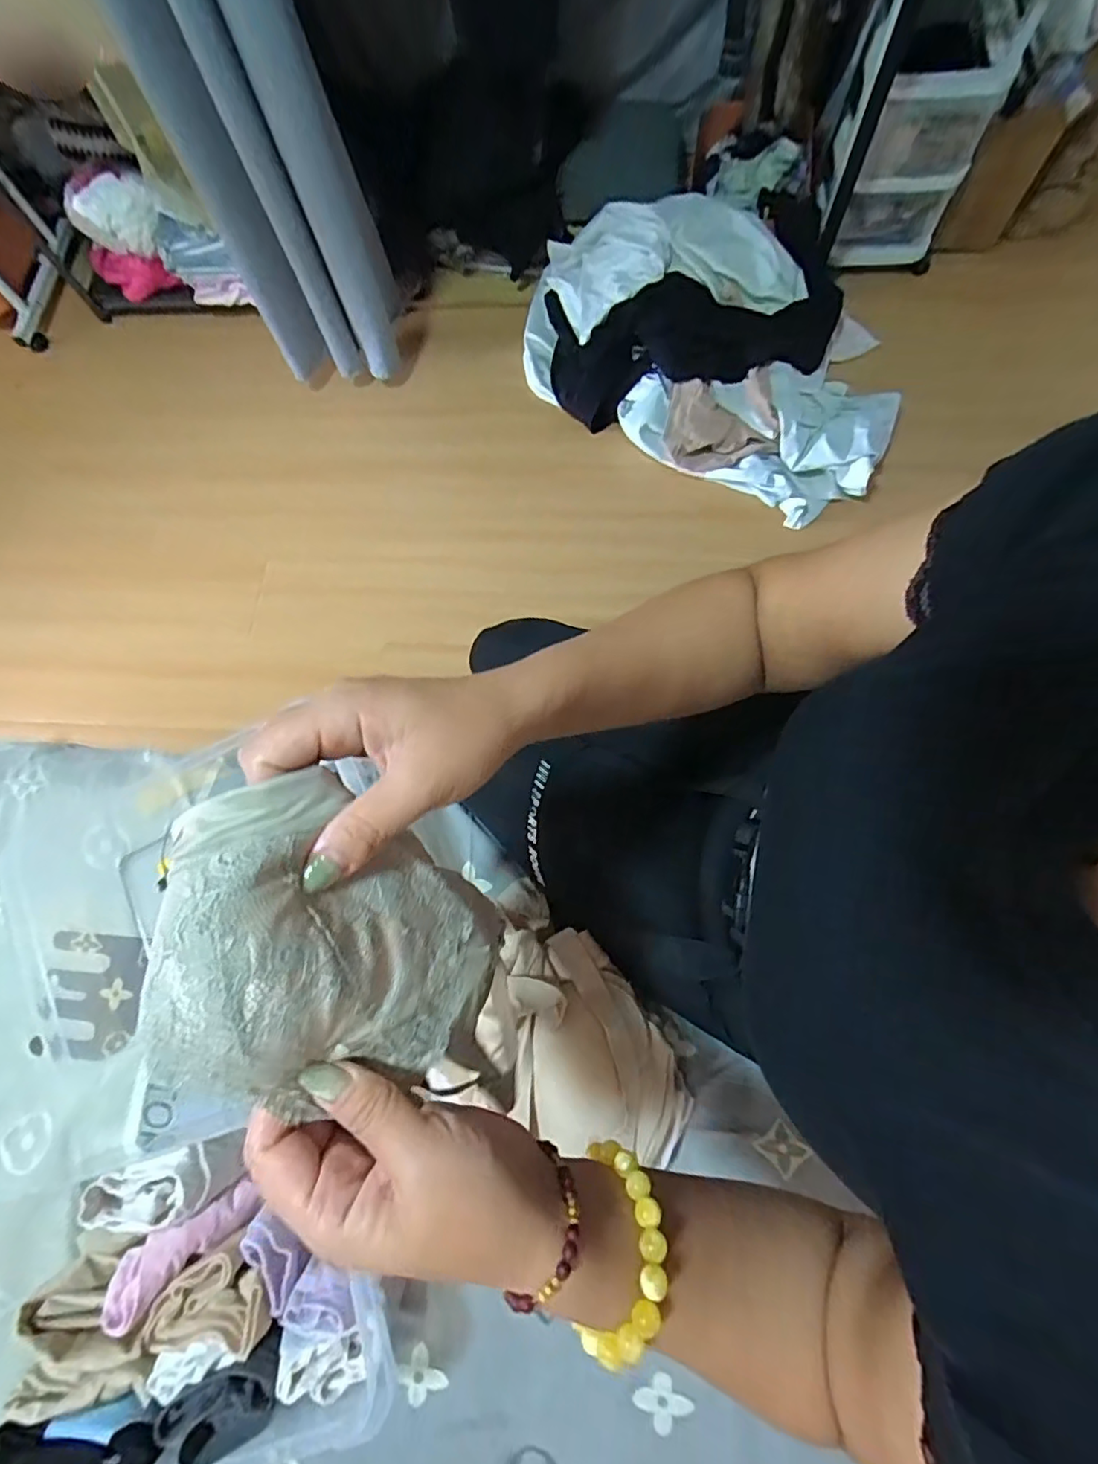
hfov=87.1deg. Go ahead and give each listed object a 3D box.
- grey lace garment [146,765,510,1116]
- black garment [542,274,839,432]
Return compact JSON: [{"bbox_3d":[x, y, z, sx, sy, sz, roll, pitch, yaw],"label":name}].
[{"bbox_3d":[-0.095,0.094,0.245,0.144,0.035,0.112,47,49,-30],"label":"grey lace garment"},{"bbox_3d":[0.301,-0.847,1.278,0.621,0.175,0.302,3,74,5],"label":"black garment"}]

